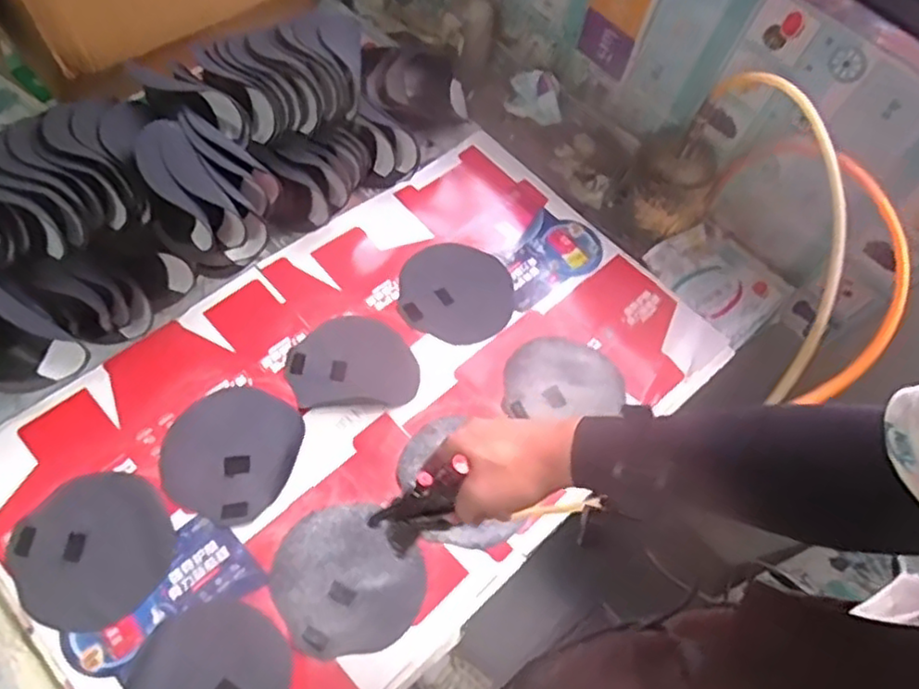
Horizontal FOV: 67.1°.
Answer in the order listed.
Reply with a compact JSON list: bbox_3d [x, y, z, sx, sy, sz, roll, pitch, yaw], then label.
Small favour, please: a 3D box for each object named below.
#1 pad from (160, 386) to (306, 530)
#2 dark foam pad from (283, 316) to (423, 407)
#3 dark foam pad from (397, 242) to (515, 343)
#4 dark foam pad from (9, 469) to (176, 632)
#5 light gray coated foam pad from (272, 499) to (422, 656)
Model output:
[{"bbox_3d":[-0.242,0.112,0.737,0.134,0.004,0.141,25,61,7],"label":"pad"},{"bbox_3d":[-0.123,0.020,0.806,0.144,0.011,0.113,-1,61,-8],"label":"dark foam pad"},{"bbox_3d":[-0.003,-0.066,0.877,0.142,0.006,0.135,10,62,-9],"label":"dark foam pad"},{"bbox_3d":[-0.355,0.198,0.675,0.140,0.010,0.142,40,64,14],"label":"dark foam pad"},{"bbox_3d":[-0.111,0.231,0.693,0.144,0.013,0.139,-6,62,-10],"label":"light gray coated foam pad"}]

